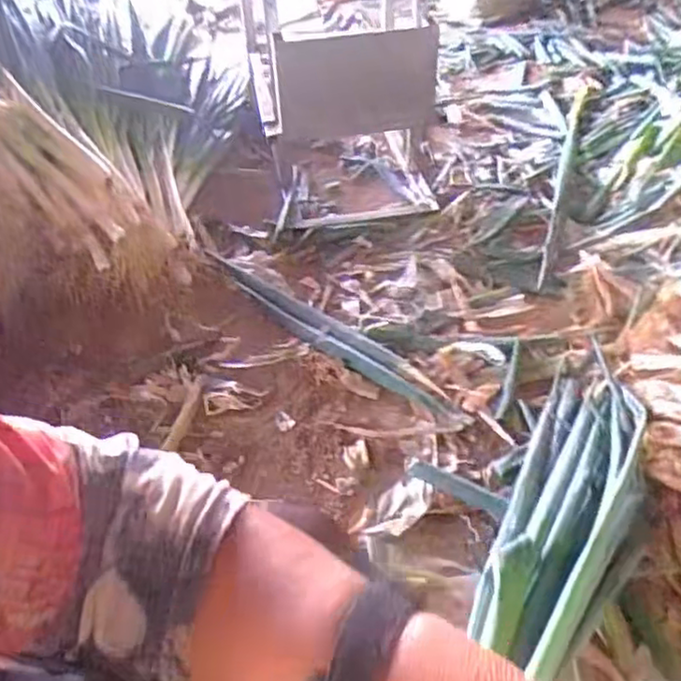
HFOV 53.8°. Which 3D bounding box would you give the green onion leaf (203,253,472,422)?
[{"bbox_3d":[-0.018,-0.018,1.108,0.541,0.026,0.071,29,51,29],"label":"green onion leaf"}]

